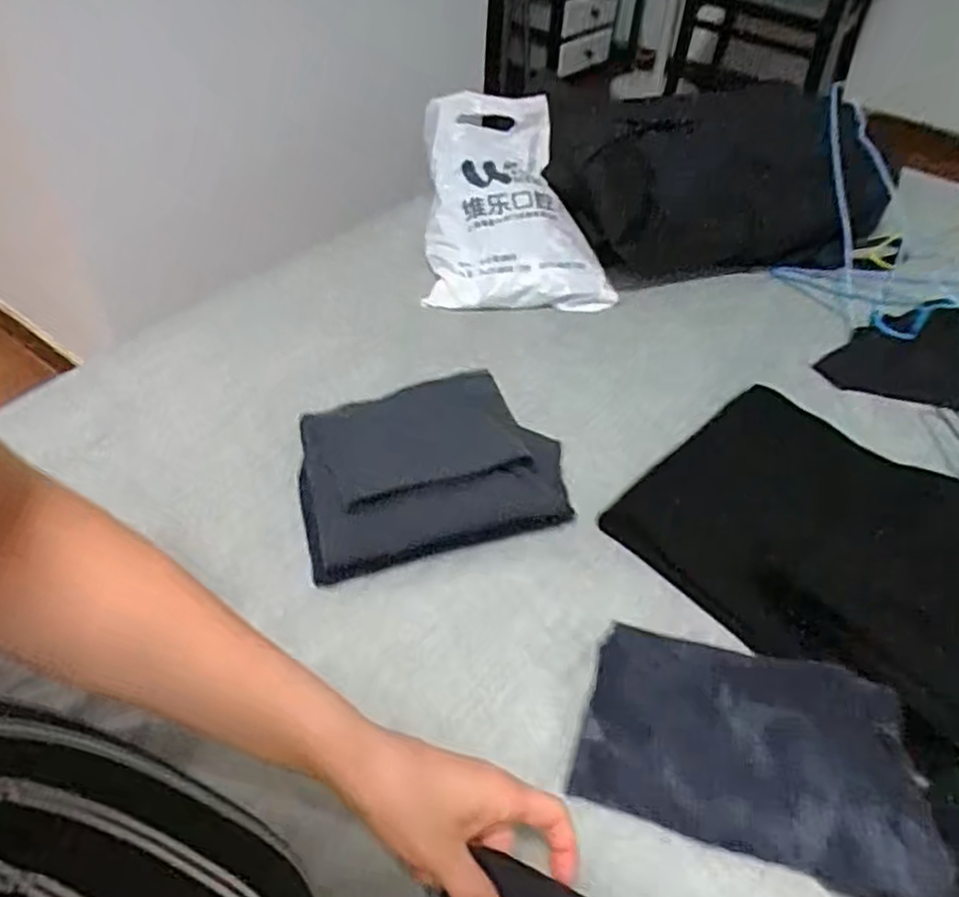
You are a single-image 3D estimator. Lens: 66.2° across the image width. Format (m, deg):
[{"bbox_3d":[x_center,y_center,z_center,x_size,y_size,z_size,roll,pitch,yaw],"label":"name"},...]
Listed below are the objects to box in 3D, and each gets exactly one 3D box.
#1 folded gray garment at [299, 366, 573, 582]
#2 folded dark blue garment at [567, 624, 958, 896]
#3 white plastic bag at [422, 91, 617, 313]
[{"bbox_3d":[-0.046,0.018,0.641,0.213,0.064,0.151,-12,47,-13],"label":"folded gray garment"},{"bbox_3d":[0.179,0.196,0.484,0.218,0.047,0.127,16,47,14],"label":"folded dark blue garment"},{"bbox_3d":[0.043,-0.291,0.893,0.223,0.154,0.236,1,45,-1],"label":"white plastic bag"}]

